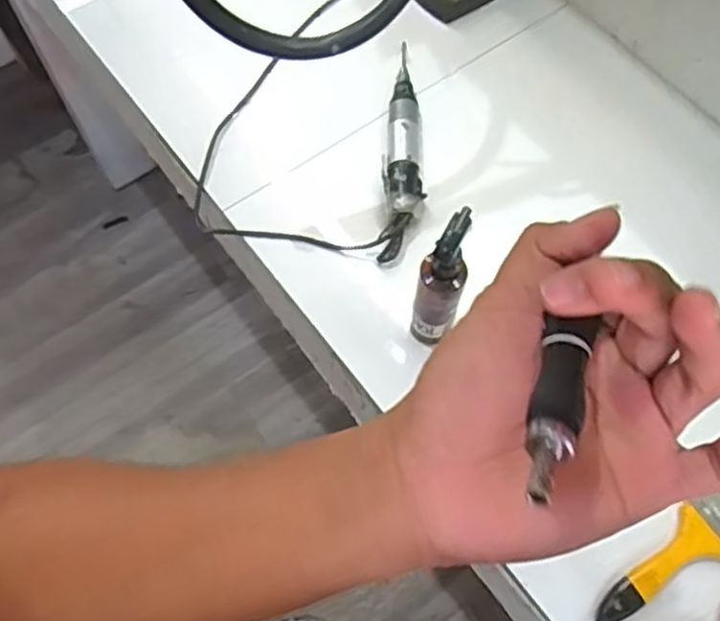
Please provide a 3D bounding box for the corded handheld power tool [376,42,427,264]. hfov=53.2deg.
[{"bbox_3d":[0.047,-0.168,0.735,0.038,0.029,0.249,4,65,2],"label":"corded handheld power tool"}]

